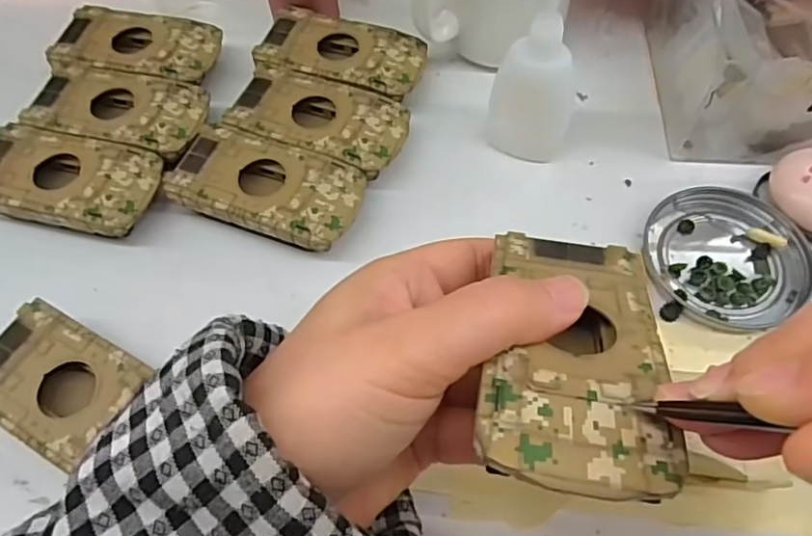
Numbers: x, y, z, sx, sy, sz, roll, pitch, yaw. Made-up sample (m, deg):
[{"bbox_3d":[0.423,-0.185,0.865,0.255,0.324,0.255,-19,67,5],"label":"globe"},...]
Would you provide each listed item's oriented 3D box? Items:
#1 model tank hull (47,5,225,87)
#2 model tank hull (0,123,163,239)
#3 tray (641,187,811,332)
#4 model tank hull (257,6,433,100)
[{"bbox_3d":[-0.162,-0.131,0.365,0.092,0.025,0.050,11,62,7],"label":"model tank hull"},{"bbox_3d":[-0.178,-0.044,0.314,0.093,0.022,0.051,11,62,8],"label":"model tank hull"},{"bbox_3d":[0.160,-0.007,0.296,0.074,0.007,0.075,-1,61,1],"label":"tray"},{"bbox_3d":[-0.038,-0.124,0.356,0.093,0.025,0.050,14,62,9],"label":"model tank hull"}]

